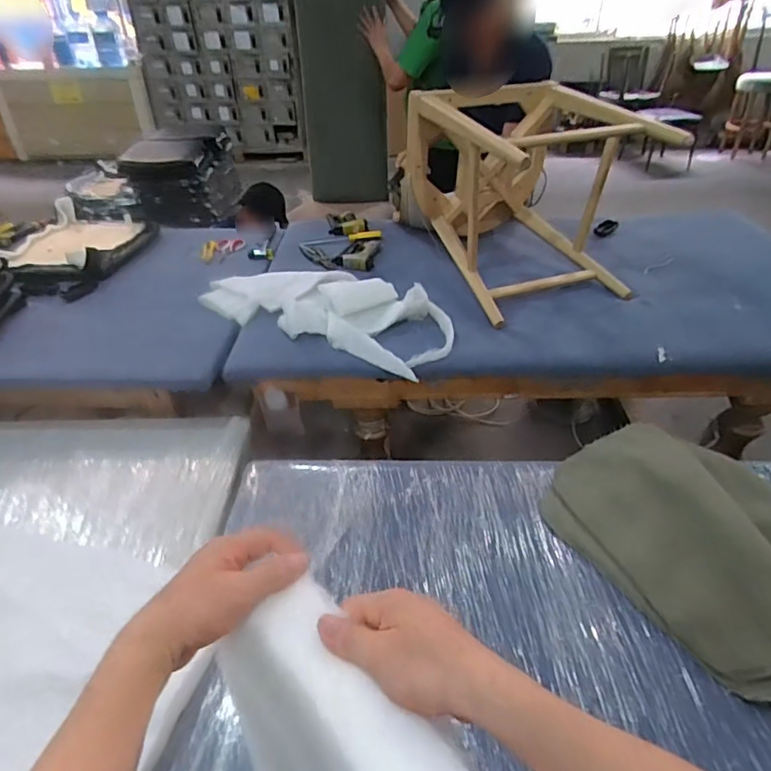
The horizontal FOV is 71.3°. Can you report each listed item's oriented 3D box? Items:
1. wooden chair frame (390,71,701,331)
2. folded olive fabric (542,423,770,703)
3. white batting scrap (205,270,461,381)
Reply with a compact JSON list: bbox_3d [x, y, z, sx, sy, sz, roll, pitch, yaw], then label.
[{"bbox_3d":[0.379,-0.591,1.589,0.494,0.445,0.758,-16,39,-17],"label":"wooden chair frame"},{"bbox_3d":[0.583,0.261,0.986,0.405,0.084,0.487,-23,41,-25],"label":"folded olive fabric"},{"bbox_3d":[-0.158,-0.229,1.442,0.707,0.076,0.324,25,45,31],"label":"white batting scrap"}]

